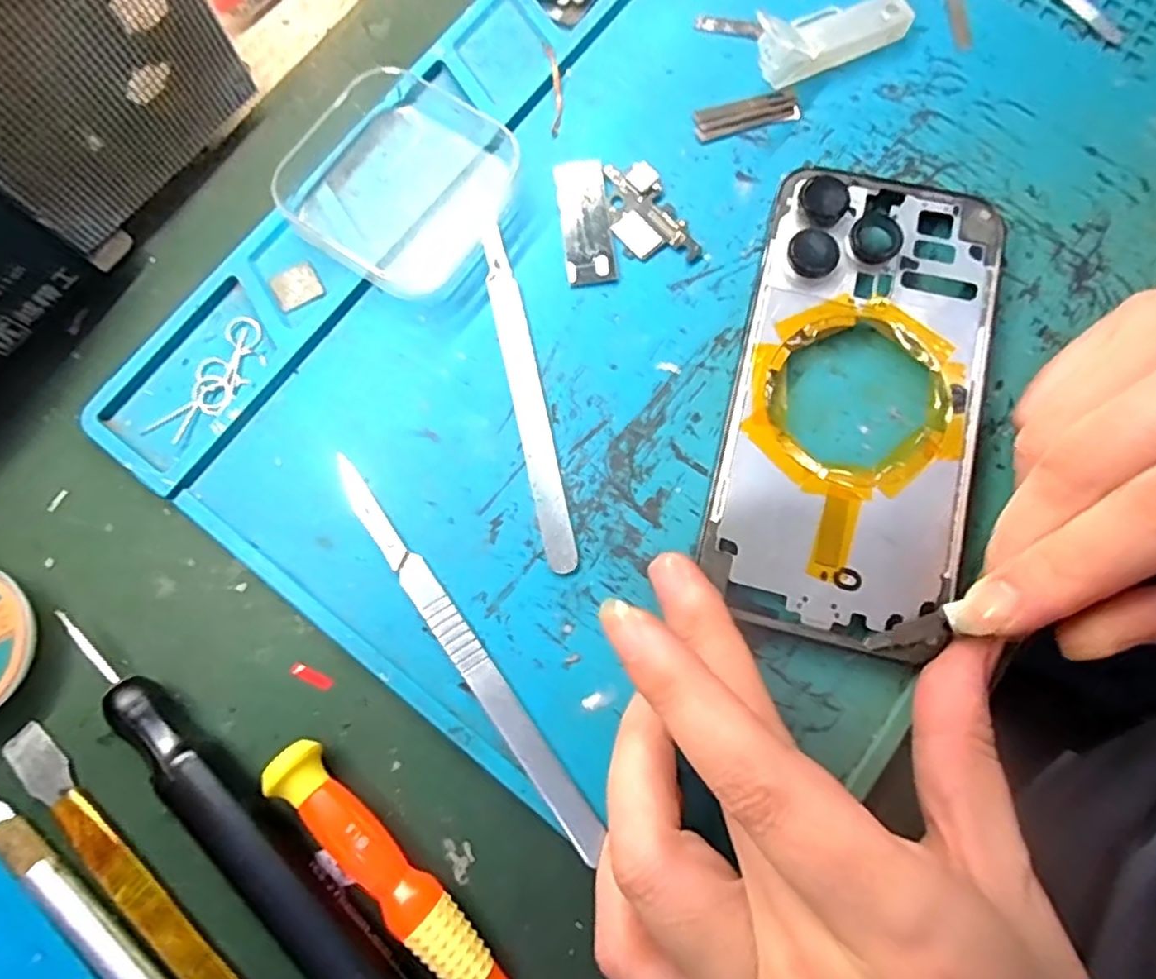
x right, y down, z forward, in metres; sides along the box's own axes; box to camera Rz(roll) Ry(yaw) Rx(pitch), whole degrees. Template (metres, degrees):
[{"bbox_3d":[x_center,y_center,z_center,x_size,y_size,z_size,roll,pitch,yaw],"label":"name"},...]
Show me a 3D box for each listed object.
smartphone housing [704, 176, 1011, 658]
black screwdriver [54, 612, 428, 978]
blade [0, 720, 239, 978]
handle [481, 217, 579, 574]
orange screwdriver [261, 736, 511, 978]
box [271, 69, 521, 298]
[{"bbox_3d":[0.083,-0.028,0.194,0.069,0.005,0.144,15,79,4],"label":"smartphone housing"},{"bbox_3d":[-0.087,0.089,0.173,0.143,0.013,0.017,42,81,9],"label":"black screwdriver"},{"bbox_3d":[-0.114,0.110,0.175,0.120,0.004,0.011,42,81,9],"label":"blade"},{"bbox_3d":[-0.016,-0.031,0.203,0.012,0.004,0.112,-13,78,-2],"label":"handle"},{"bbox_3d":[-0.039,0.110,0.169,0.112,0.014,0.013,44,82,9],"label":"orange screwdriver"},{"bbox_3d":[-0.061,-0.103,0.216,0.073,0.012,0.066,34,80,7],"label":"box"}]

